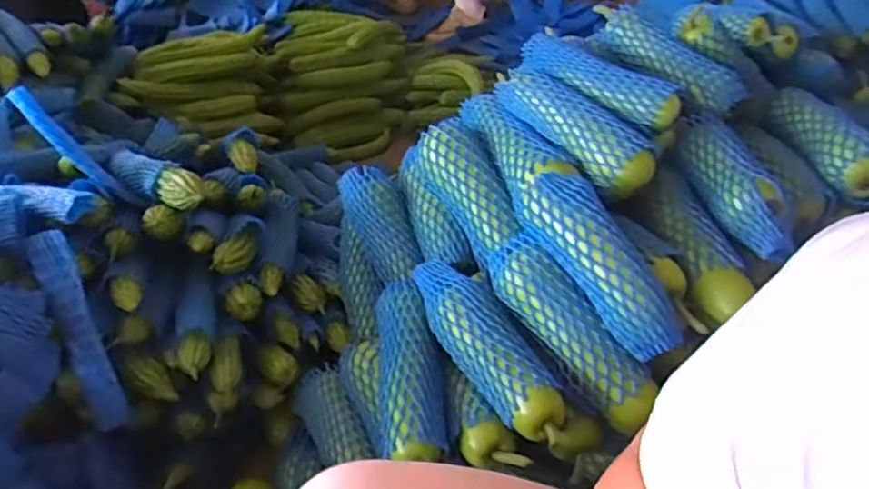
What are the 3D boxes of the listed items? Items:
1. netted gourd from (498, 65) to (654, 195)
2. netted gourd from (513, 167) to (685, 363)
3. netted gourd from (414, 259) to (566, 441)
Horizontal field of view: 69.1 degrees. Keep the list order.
[{"bbox_3d":[0.175,-0.157,0.806,0.076,0.072,0.242,-23,42,-20],"label":"netted gourd"},{"bbox_3d":[0.180,0.012,0.680,0.075,0.060,0.231,-26,70,-24],"label":"netted gourd"},{"bbox_3d":[0.054,0.102,0.713,0.079,0.061,0.250,-22,42,-20],"label":"netted gourd"}]

